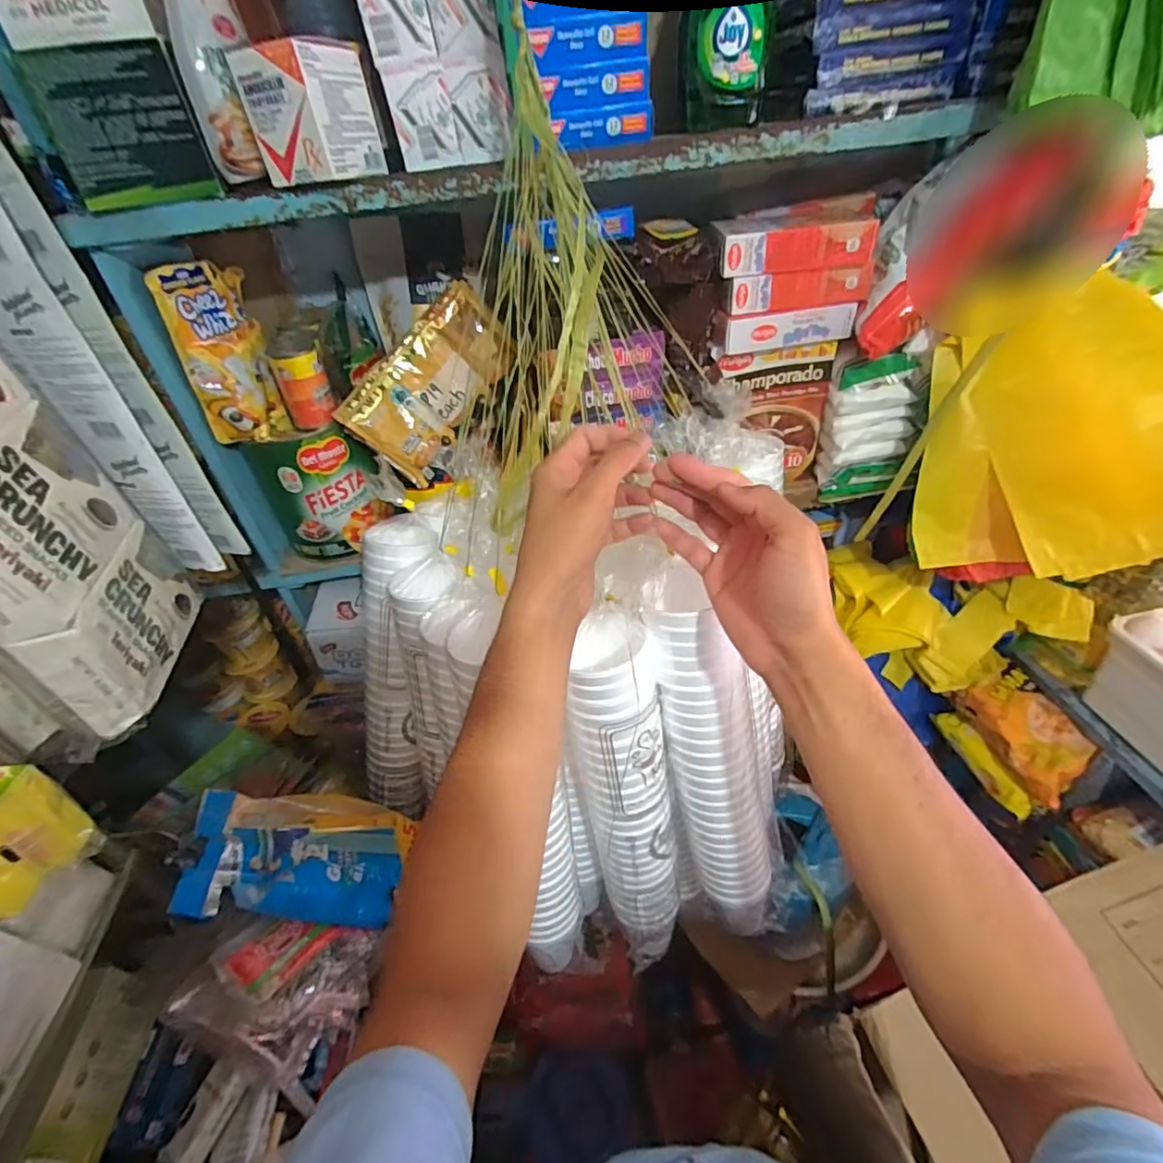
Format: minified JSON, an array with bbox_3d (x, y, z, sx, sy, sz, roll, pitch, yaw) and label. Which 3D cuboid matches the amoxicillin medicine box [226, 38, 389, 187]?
[{"bbox_3d":[-0.228,-0.400,0.470,0.068,0.083,0.087,5,41,14],"label":"amoxicillin medicine box"}]

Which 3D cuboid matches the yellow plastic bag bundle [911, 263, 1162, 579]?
[{"bbox_3d":[0.521,-0.127,0.542,0.327,0.276,0.118,26,50,33],"label":"yellow plastic bag bundle"}]

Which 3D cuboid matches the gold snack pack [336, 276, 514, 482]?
[{"bbox_3d":[-0.172,-0.231,0.641,0.206,0.112,0.025,-49,25,1],"label":"gold snack pack"}]

